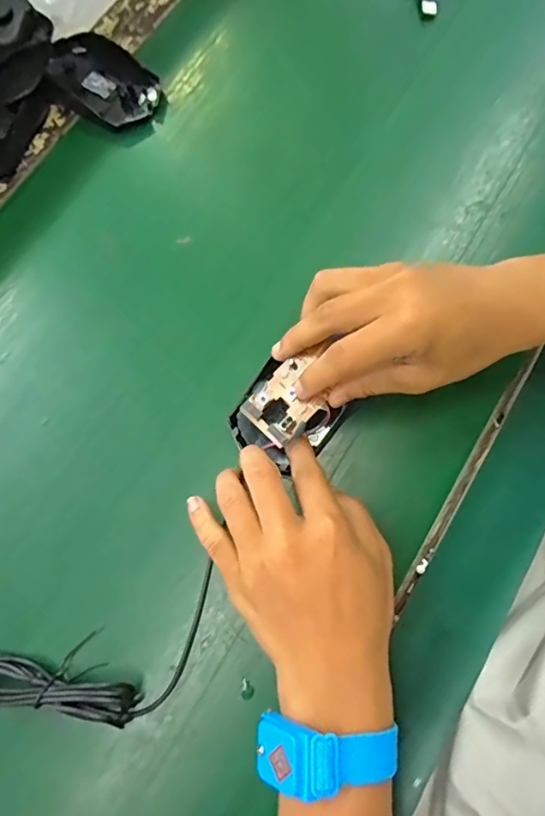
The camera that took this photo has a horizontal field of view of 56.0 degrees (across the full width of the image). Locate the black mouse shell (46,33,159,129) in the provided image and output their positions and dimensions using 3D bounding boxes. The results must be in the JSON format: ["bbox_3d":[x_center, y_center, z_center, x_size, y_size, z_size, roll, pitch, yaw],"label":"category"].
[{"bbox_3d":[-0.139,-0.273,0.424,0.100,0.020,0.056,38,78,12],"label":"black mouse shell"}]

